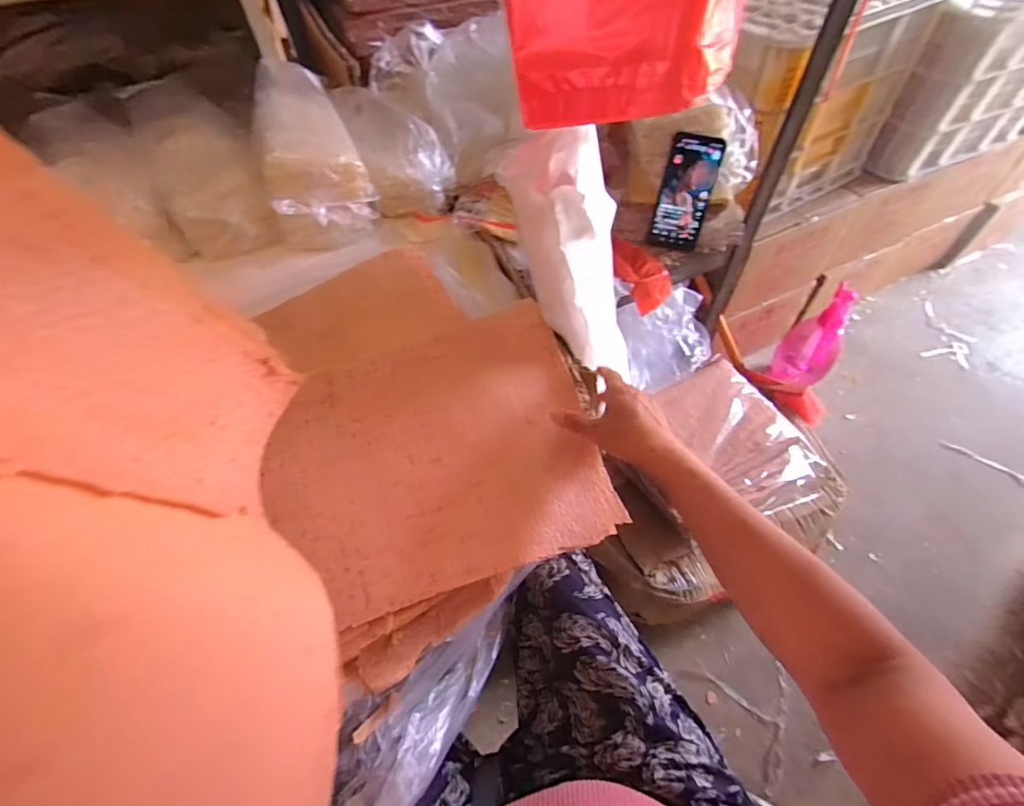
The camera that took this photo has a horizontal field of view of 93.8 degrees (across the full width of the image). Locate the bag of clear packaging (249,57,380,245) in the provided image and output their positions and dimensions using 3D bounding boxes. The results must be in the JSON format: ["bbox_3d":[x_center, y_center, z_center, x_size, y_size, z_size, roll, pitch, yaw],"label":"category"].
[{"bbox_3d":[-0.313,-0.390,0.744,0.152,0.127,0.313,-11,63,-27],"label":"bag of clear packaging"}]

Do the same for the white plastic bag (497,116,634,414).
[{"bbox_3d":[0.074,-0.154,0.509,0.071,0.258,0.096,10,54,34],"label":"white plastic bag"}]

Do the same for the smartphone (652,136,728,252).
[{"bbox_3d":[0.256,-0.308,0.707,0.074,0.153,0.014,13,27,10],"label":"smartphone"}]

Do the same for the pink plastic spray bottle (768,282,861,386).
[{"bbox_3d":[0.715,-0.147,1.123,0.121,0.246,0.117,35,63,23],"label":"pink plastic spray bottle"}]

